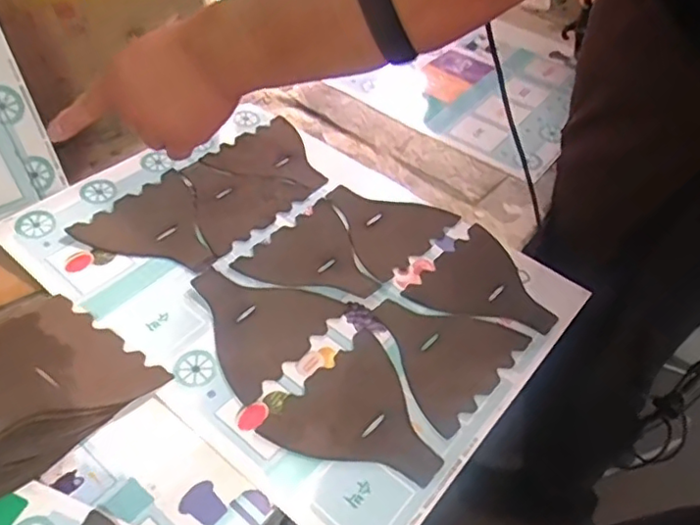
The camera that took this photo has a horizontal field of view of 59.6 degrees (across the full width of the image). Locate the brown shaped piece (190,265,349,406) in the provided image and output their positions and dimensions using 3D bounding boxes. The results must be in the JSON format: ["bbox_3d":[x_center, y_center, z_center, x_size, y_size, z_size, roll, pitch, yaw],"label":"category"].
[{"bbox_3d":[-0.099,0.053,0.626,0.141,0.007,0.141,35,53,22],"label":"brown shaped piece"}]

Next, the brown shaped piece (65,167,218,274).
[{"bbox_3d":[-0.210,-0.037,0.695,0.146,0.008,0.144,33,52,23],"label":"brown shaped piece"}]

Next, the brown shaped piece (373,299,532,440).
[{"bbox_3d":[0.085,0.084,0.612,0.138,0.008,0.138,34,53,24],"label":"brown shaped piece"}]

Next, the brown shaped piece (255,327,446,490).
[{"bbox_3d":[0.019,0.144,0.556,0.141,0.004,0.142,34,53,24],"label":"brown shaped piece"}]

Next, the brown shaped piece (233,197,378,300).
[{"bbox_3d":[-0.031,-0.002,0.689,0.135,0.008,0.142,34,53,24],"label":"brown shaped piece"}]

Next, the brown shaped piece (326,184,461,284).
[{"bbox_3d":[0.034,-0.051,0.740,0.141,0.004,0.144,34,53,24],"label":"brown shaped piece"}]

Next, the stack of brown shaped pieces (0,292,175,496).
[{"bbox_3d":[-0.307,0.119,0.523,0.143,0.040,0.239,36,54,26],"label":"stack of brown shaped pieces"}]

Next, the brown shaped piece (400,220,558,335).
[{"bbox_3d":[0.157,0.030,0.673,0.140,0.008,0.140,34,53,24],"label":"brown shaped piece"}]

